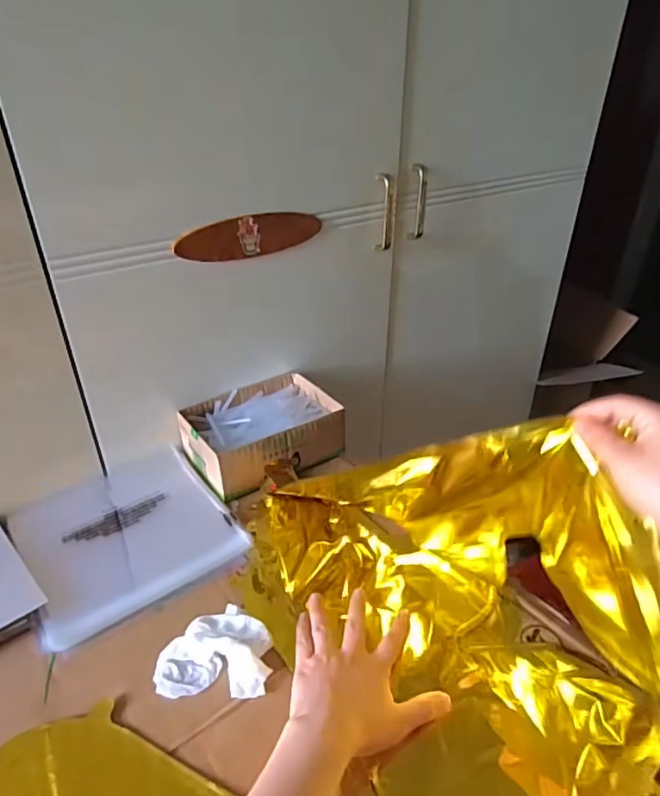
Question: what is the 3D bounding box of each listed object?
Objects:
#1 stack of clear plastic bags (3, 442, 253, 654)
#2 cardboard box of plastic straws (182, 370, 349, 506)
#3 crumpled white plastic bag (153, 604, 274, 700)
[{"bbox_3d":[-0.227,0.148,0.599,0.204,0.024,0.220,-21,38,-30],"label":"stack of clear plastic bags"},{"bbox_3d":[-0.088,0.042,0.706,0.192,0.061,0.135,-22,39,-31],"label":"cardboard box of plastic straws"},{"bbox_3d":[-0.099,0.214,0.463,0.093,0.027,0.076,0,32,0],"label":"crumpled white plastic bag"}]

